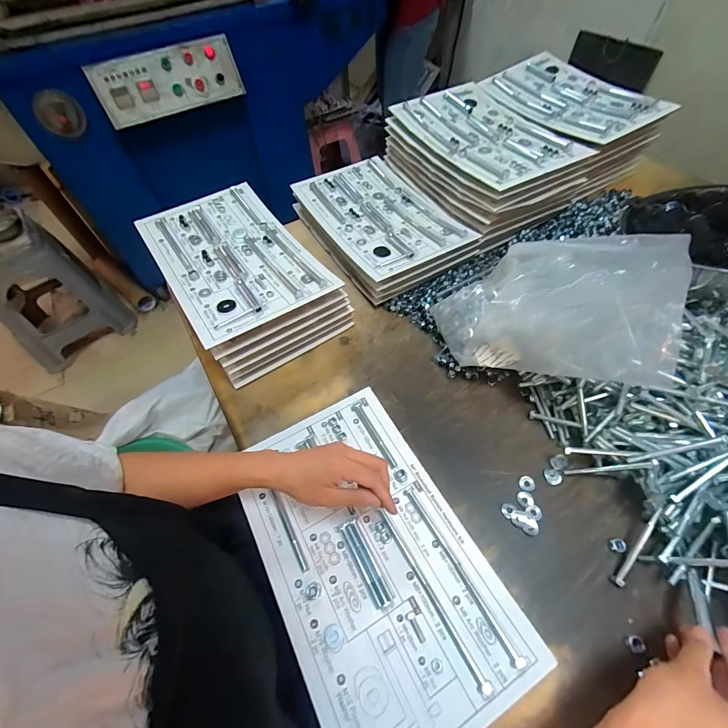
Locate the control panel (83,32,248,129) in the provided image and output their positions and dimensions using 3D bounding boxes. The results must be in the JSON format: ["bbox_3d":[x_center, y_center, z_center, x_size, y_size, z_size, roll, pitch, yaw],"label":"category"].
[{"bbox_3d":[-0.643,-0.923,1.161,0.439,0.172,0.071,-25,49,-12],"label":"control panel"}]

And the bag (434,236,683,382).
[{"bbox_3d":[0.263,-0.086,0.507,0.319,0.165,0.176,16,57,14],"label":"bag"}]

